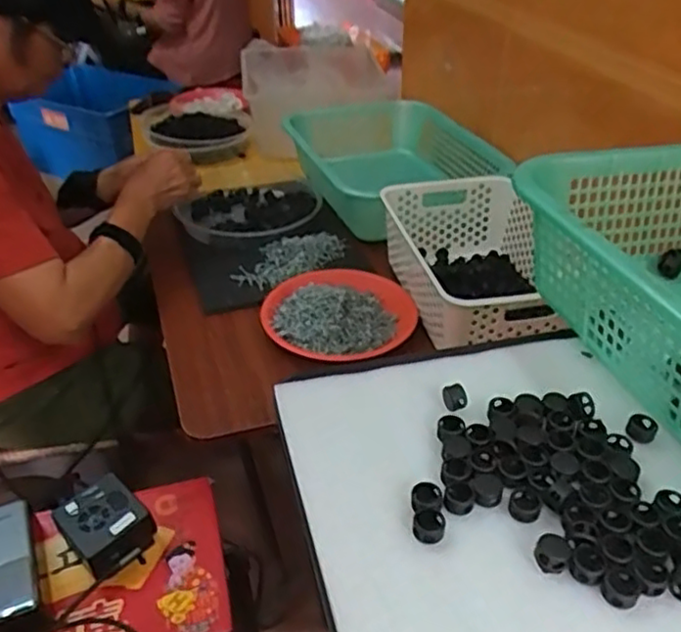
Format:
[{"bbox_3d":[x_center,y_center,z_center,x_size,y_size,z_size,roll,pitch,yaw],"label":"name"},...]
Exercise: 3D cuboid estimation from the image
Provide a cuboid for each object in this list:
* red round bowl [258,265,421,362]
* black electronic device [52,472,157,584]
[{"bbox_3d":[-0.002,-0.016,0.865,0.176,0.060,0.180,-1,36,1],"label":"red round bowl"},{"bbox_3d":[-0.239,0.214,0.692,0.074,0.052,0.082,-31,45,-34],"label":"black electronic device"}]

